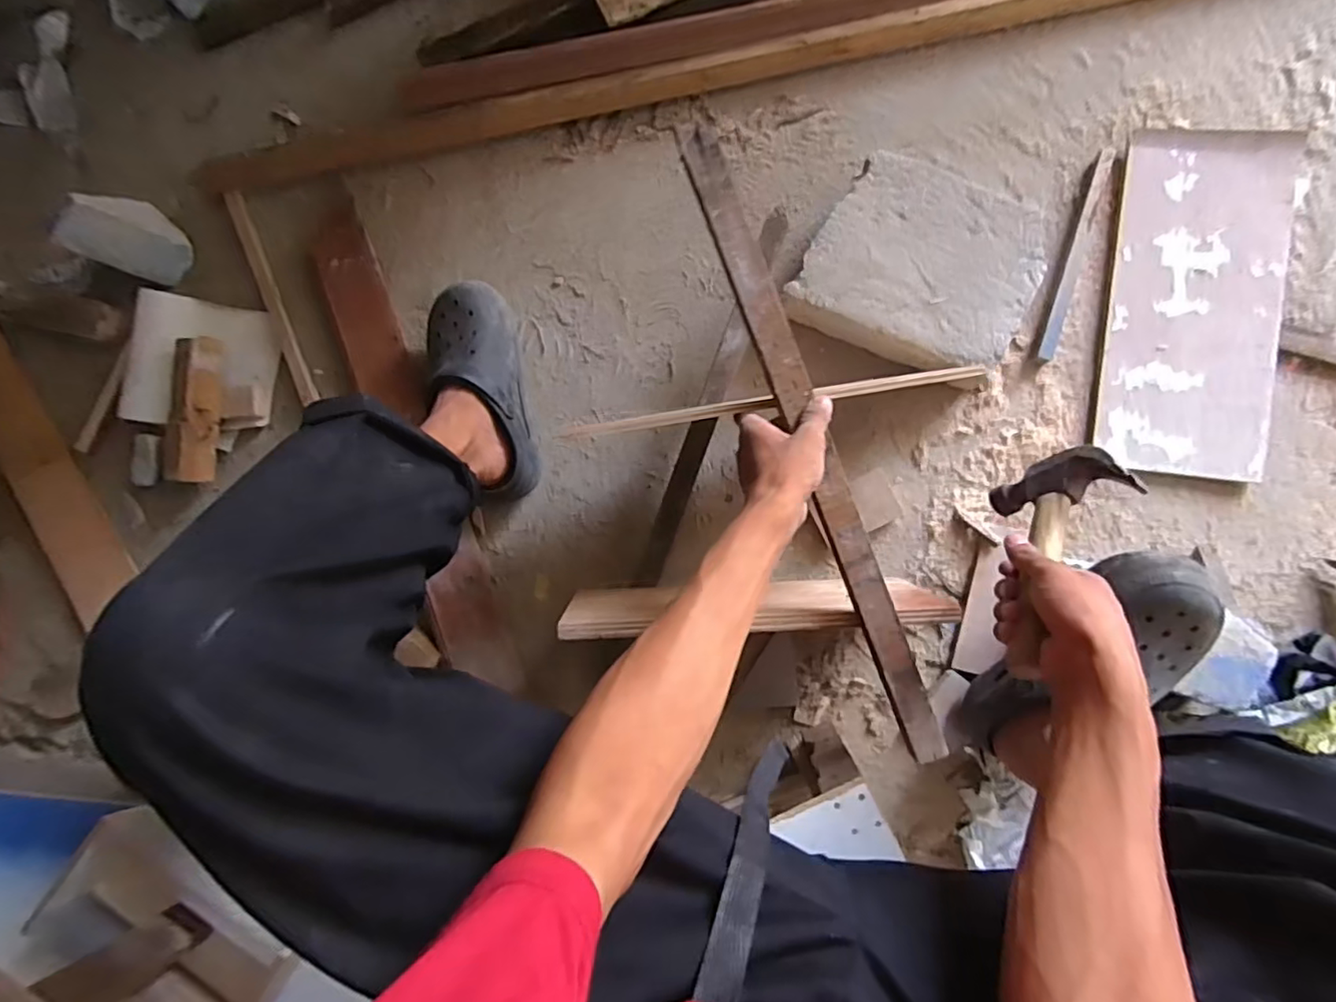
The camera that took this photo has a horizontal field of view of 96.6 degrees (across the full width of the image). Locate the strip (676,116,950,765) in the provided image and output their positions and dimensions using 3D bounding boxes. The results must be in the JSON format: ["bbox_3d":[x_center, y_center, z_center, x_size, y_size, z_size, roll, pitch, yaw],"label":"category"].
[{"bbox_3d":[0.135,-0.036,0.525,0.034,0.008,0.593,-22,96,5],"label":"strip"}]

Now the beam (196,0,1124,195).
[{"bbox_3d":[0.261,-0.591,0.751,1.856,0.032,0.050,-8,86,6],"label":"beam"}]

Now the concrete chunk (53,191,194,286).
[{"bbox_3d":[-0.718,-0.353,0.793,0.063,0.125,0.098,29,91,7],"label":"concrete chunk"}]

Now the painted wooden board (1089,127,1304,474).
[{"bbox_3d":[0.613,-0.228,0.689,0.183,0.023,0.397,9,88,7],"label":"painted wooden board"}]

